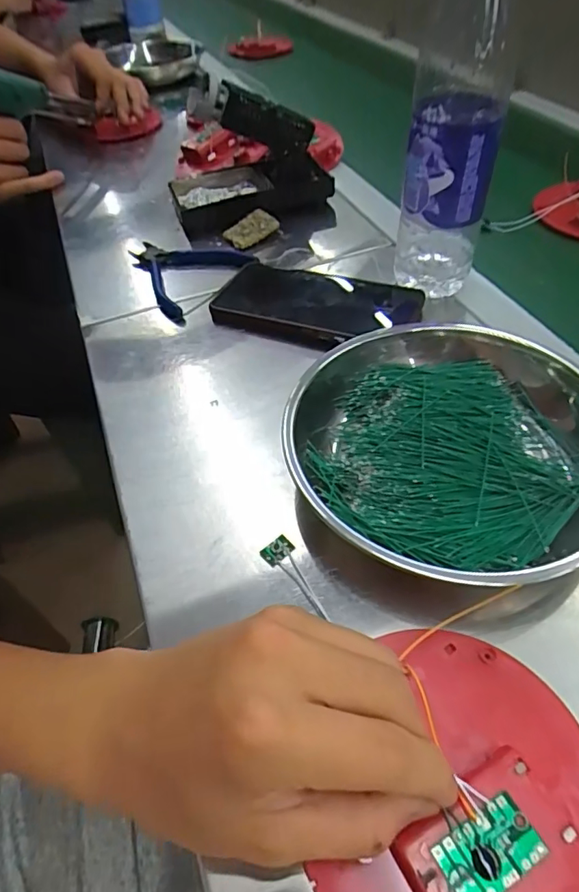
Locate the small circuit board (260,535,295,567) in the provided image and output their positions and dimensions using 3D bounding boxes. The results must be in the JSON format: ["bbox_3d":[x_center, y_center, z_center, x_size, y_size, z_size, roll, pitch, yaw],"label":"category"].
[{"bbox_3d":[-0.006,0.057,0.288,0.018,0.008,0.011,-32,55,-22],"label":"small circuit board"}]

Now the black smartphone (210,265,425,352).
[{"bbox_3d":[0.020,-0.115,0.425,0.155,0.016,0.084,18,53,19],"label":"black smartphone"}]

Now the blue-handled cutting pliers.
[{"bbox_3d":[-0.086,-0.162,0.484,0.093,0.022,0.115,-23,52,-15],"label":"blue-handled cutting pliers"}]

